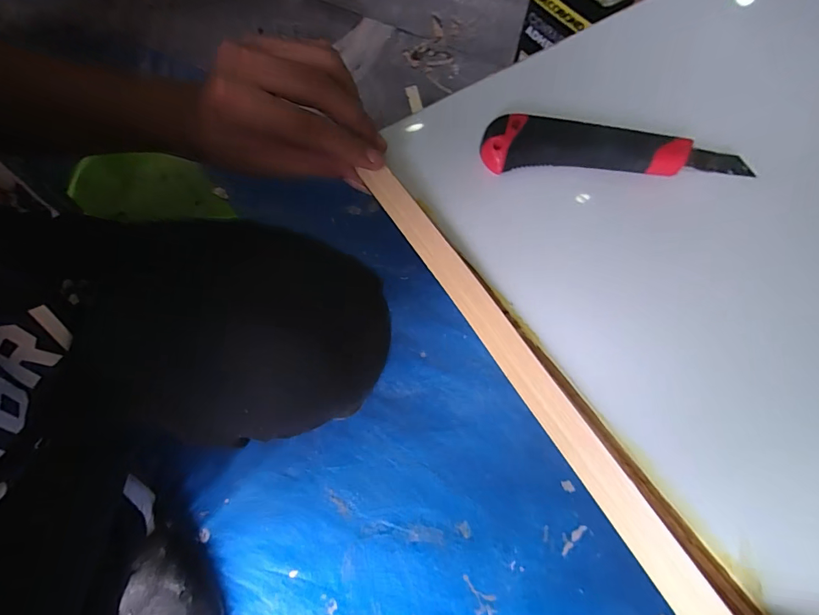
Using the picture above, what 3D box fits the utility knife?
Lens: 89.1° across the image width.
[{"bbox_3d":[0.135,-0.108,0.283,0.170,0.017,0.036,3,66,0],"label":"utility knife"}]

